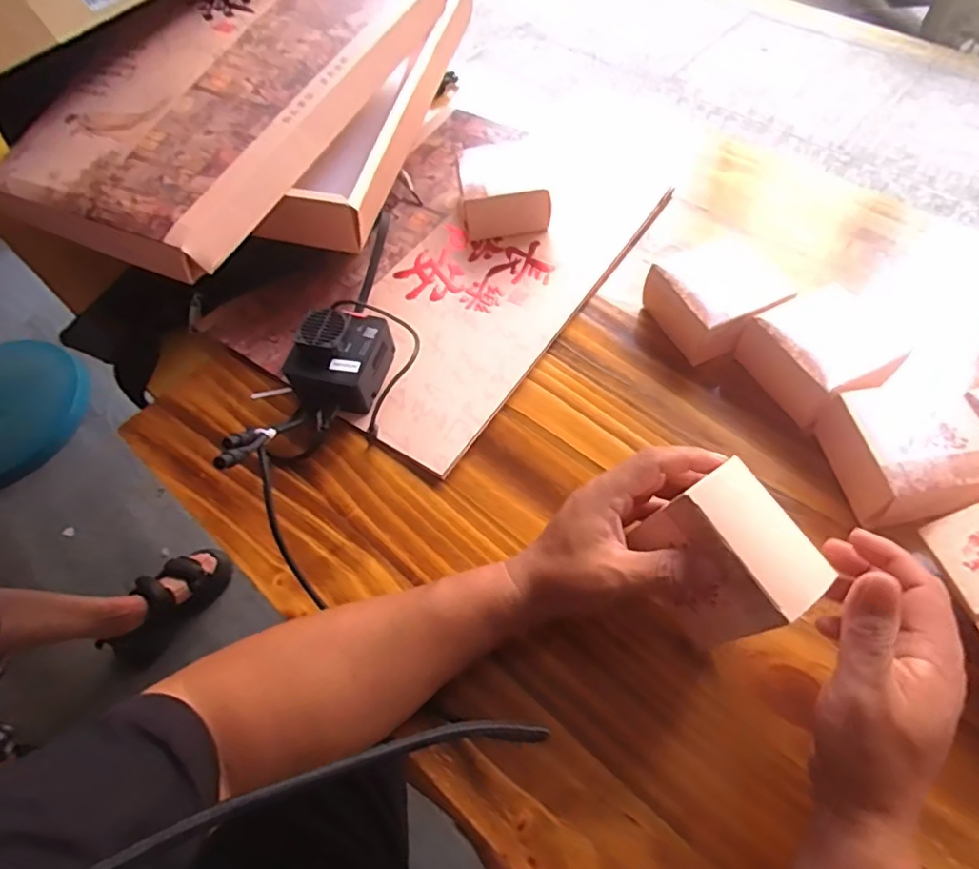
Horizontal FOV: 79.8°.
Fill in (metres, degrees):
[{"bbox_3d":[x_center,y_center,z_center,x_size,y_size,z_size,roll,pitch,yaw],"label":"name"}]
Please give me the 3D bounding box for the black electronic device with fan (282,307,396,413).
[{"bbox_3d":[-0.128,-0.064,0.504,0.073,0.057,0.080,15,62,13],"label":"black electronic device with fan"}]

